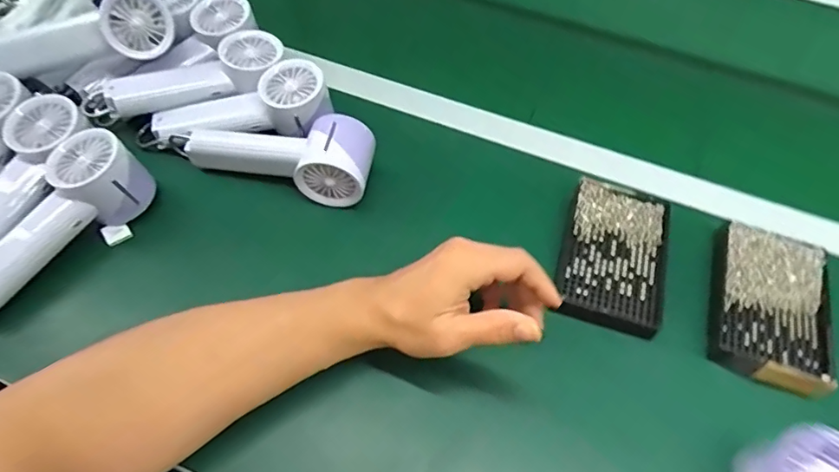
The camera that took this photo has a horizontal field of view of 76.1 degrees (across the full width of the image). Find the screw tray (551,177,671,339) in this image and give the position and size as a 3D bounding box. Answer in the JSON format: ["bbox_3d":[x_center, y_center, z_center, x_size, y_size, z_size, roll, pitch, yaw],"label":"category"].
[{"bbox_3d":[0.176,0.015,0.484,0.087,0.018,0.137,17,58,8],"label":"screw tray"}]

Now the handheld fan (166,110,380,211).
[{"bbox_3d":[-0.138,-0.081,0.499,0.189,0.062,0.061,9,57,3],"label":"handheld fan"}]

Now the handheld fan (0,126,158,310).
[{"bbox_3d":[-0.312,-0.003,0.454,0.065,0.062,0.188,38,80,20],"label":"handheld fan"}]

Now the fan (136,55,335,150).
[{"bbox_3d":[-0.180,-0.118,0.530,0.190,0.050,0.068,-11,57,7],"label":"fan"}]

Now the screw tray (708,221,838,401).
[{"bbox_3d":[0.301,0.058,0.459,0.092,0.018,0.144,18,58,8],"label":"screw tray"}]

